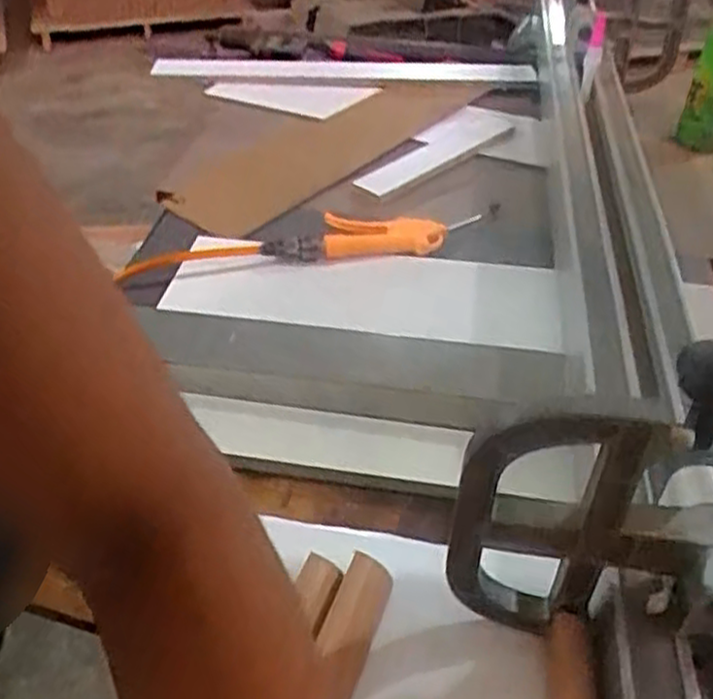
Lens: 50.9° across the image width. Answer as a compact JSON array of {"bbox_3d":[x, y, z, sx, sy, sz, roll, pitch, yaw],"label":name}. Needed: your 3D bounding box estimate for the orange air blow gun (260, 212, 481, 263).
[{"bbox_3d":[0.016,-0.125,0.805,0.236,0.031,0.069,-8,42,-11],"label":"orange air blow gun"}]

